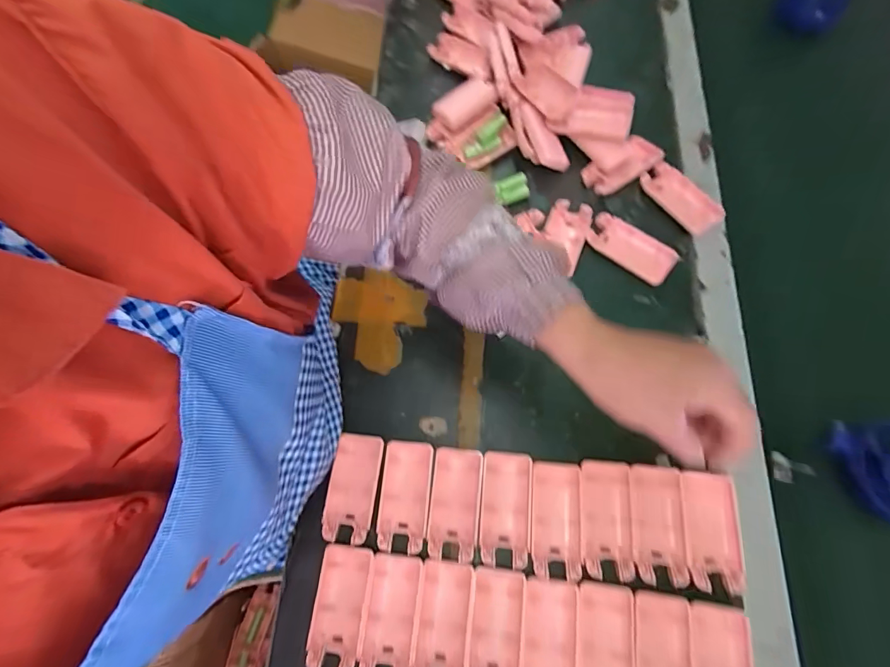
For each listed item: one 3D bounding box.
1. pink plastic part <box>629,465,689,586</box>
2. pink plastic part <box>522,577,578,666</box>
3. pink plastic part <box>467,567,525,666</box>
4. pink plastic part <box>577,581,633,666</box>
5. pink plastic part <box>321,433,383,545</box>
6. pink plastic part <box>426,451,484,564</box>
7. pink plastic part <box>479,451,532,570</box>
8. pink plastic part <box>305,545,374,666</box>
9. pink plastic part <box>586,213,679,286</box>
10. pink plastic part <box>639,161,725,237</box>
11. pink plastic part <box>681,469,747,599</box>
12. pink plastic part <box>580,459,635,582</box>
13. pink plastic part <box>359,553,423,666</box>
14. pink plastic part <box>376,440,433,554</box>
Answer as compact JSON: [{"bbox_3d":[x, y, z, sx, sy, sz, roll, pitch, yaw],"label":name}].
[{"bbox_3d":[0.189,0.168,0.374,0.044,0.010,0.094,5,71,2],"label":"pink plastic part"},{"bbox_3d":[0.087,0.256,0.350,0.044,0.015,0.091,6,71,3],"label":"pink plastic part"},{"bbox_3d":[0.042,0.250,0.354,0.043,0.011,0.091,6,71,3],"label":"pink plastic part"},{"bbox_3d":[0.131,0.258,0.345,0.043,0.013,0.093,6,71,3],"label":"pink plastic part"},{"bbox_3d":[-0.087,0.144,0.399,0.044,0.016,0.093,7,71,3],"label":"pink plastic part"},{"bbox_3d":[0.009,0.156,0.389,0.044,0.014,0.093,6,71,2],"label":"pink plastic part"},{"bbox_3d":[0.055,0.159,0.385,0.044,0.011,0.094,5,71,2],"label":"pink plastic part"},{"bbox_3d":[-0.090,0.236,0.366,0.044,0.015,0.092,6,71,3],"label":"pink plastic part"},{"bbox_3d":[0.206,-0.096,0.469,0.095,0.011,0.045,38,75,12],"label":"pink plastic part"},{"bbox_3d":[0.272,-0.157,0.486,0.047,0.013,0.095,-37,75,-11],"label":"pink plastic part"},{"bbox_3d":[0.233,0.171,0.367,0.043,0.010,0.093,3,71,2],"label":"pink plastic part"},{"bbox_3d":[0.144,0.165,0.378,0.044,0.007,0.094,5,71,2],"label":"pink plastic part"},{"bbox_3d":[-0.045,0.241,0.361,0.043,0.013,0.092,6,71,2],"label":"pink plastic part"},{"bbox_3d":[-0.038,0.150,0.394,0.044,0.010,0.093,5,71,2],"label":"pink plastic part"}]

